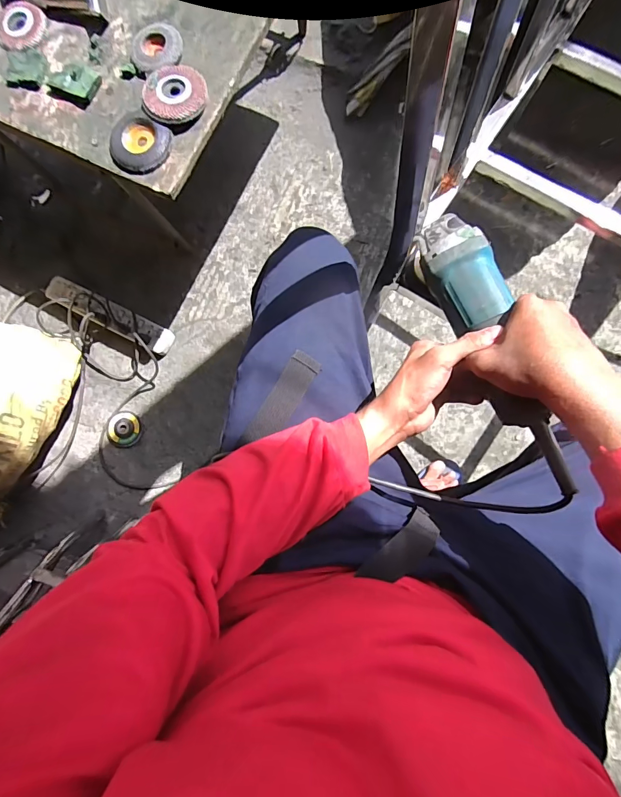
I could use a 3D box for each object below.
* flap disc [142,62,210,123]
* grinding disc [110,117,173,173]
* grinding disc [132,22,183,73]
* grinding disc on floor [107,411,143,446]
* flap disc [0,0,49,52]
[{"bbox_3d":[-0.204,-0.459,0.571,0.094,0.020,0.088,0,84,3],"label":"flap disc"},{"bbox_3d":[-0.262,-0.386,0.574,0.094,0.012,0.076,29,86,5],"label":"grinding disc"},{"bbox_3d":[-0.236,-0.542,0.587,0.077,0.019,0.078,0,84,3],"label":"grinding disc"},{"bbox_3d":[-0.458,0.076,0.929,0.083,0.012,0.084,3,84,3],"label":"grinding disc on floor"},{"bbox_3d":[-0.472,-0.606,0.616,0.084,0.010,0.098,-42,84,-2],"label":"flap disc"}]

